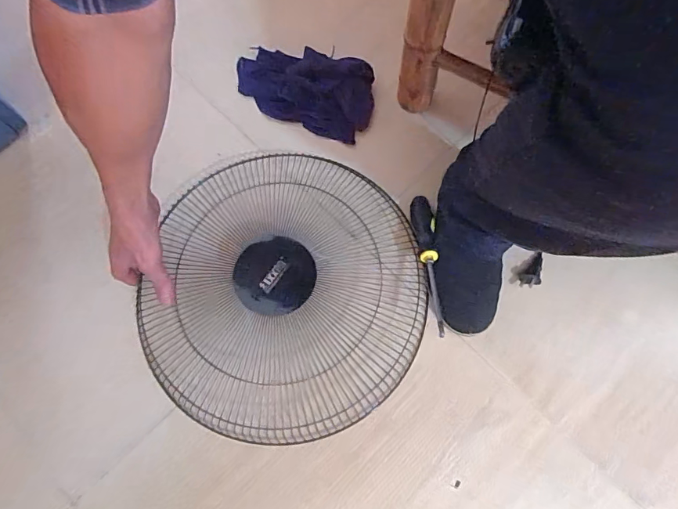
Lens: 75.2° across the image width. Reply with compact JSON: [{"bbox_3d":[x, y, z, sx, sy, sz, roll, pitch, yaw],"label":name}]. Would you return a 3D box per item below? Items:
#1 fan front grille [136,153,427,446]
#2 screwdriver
[{"bbox_3d":[-0.074,0.044,0.584,0.363,0.050,0.368,0,73,2],"label":"fan front grille"},{"bbox_3d":[0.119,0.008,0.583,0.029,0.021,0.206,-3,59,1],"label":"screwdriver"}]

